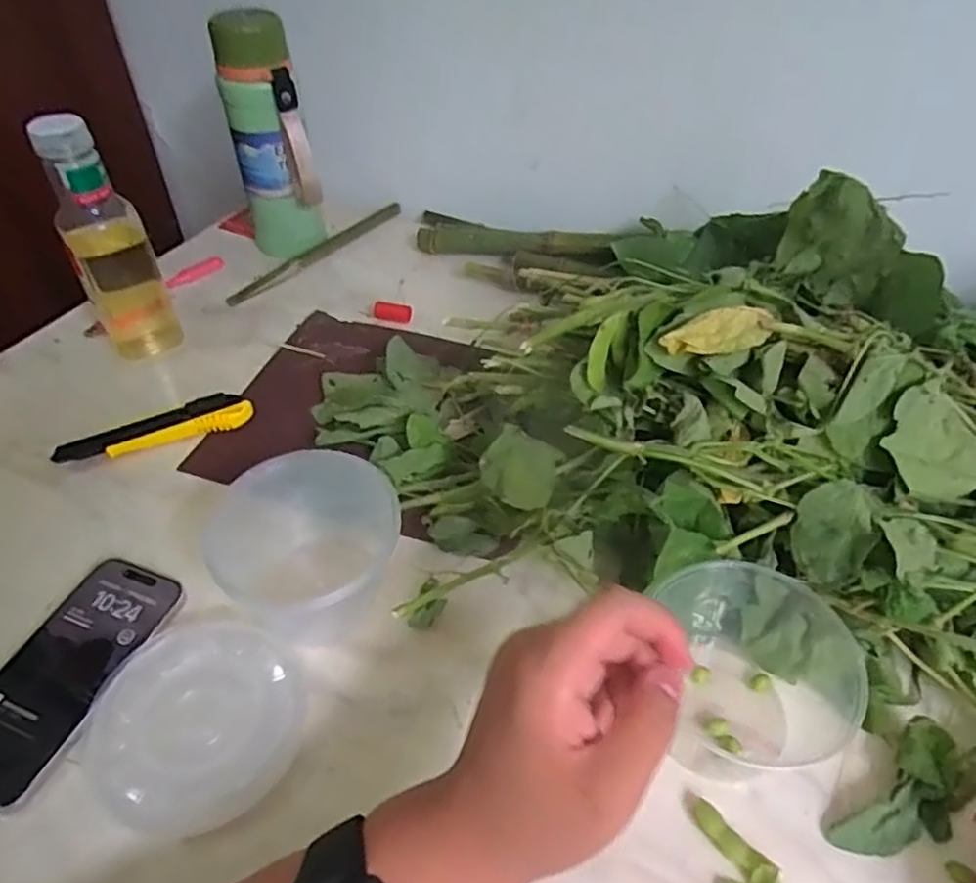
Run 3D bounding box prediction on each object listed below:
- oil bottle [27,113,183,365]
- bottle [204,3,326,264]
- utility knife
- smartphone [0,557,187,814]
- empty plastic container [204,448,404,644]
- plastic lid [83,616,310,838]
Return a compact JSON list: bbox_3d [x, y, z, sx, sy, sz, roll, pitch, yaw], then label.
[{"bbox_3d":[-0.330,-0.173,0.599,0.068,0.207,0.053,-20,48,-22],"label":"oil bottle"},{"bbox_3d":[-0.220,-0.297,0.703,0.077,0.234,0.070,-14,46,-16],"label":"bottle"},{"bbox_3d":[-0.273,-0.011,0.564,0.153,0.024,0.035,-13,45,-15],"label":"utility knife"},{"bbox_3d":[-0.259,0.140,0.419,0.078,0.010,0.147,13,52,17],"label":"smartphone"},{"bbox_3d":[-0.108,0.066,0.431,0.100,0.073,0.097,1,44,-1],"label":"empty plastic container"},{"bbox_3d":[-0.165,0.156,0.390,0.120,0.007,0.111,1,44,-1],"label":"plastic lid"}]

